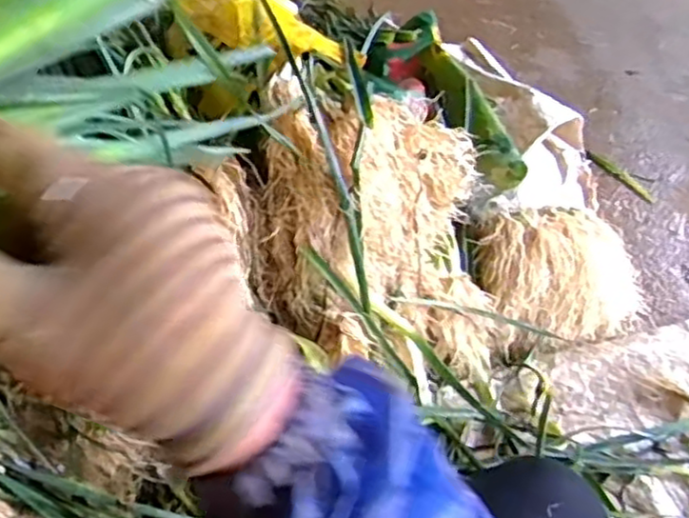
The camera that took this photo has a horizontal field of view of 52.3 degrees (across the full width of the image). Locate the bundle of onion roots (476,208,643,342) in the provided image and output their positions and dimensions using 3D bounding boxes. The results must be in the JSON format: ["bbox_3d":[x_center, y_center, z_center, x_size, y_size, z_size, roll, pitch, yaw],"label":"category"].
[{"bbox_3d":[0.325,0.017,1.040,0.278,0.121,0.169,-5,51,-8],"label":"bundle of onion roots"}]

